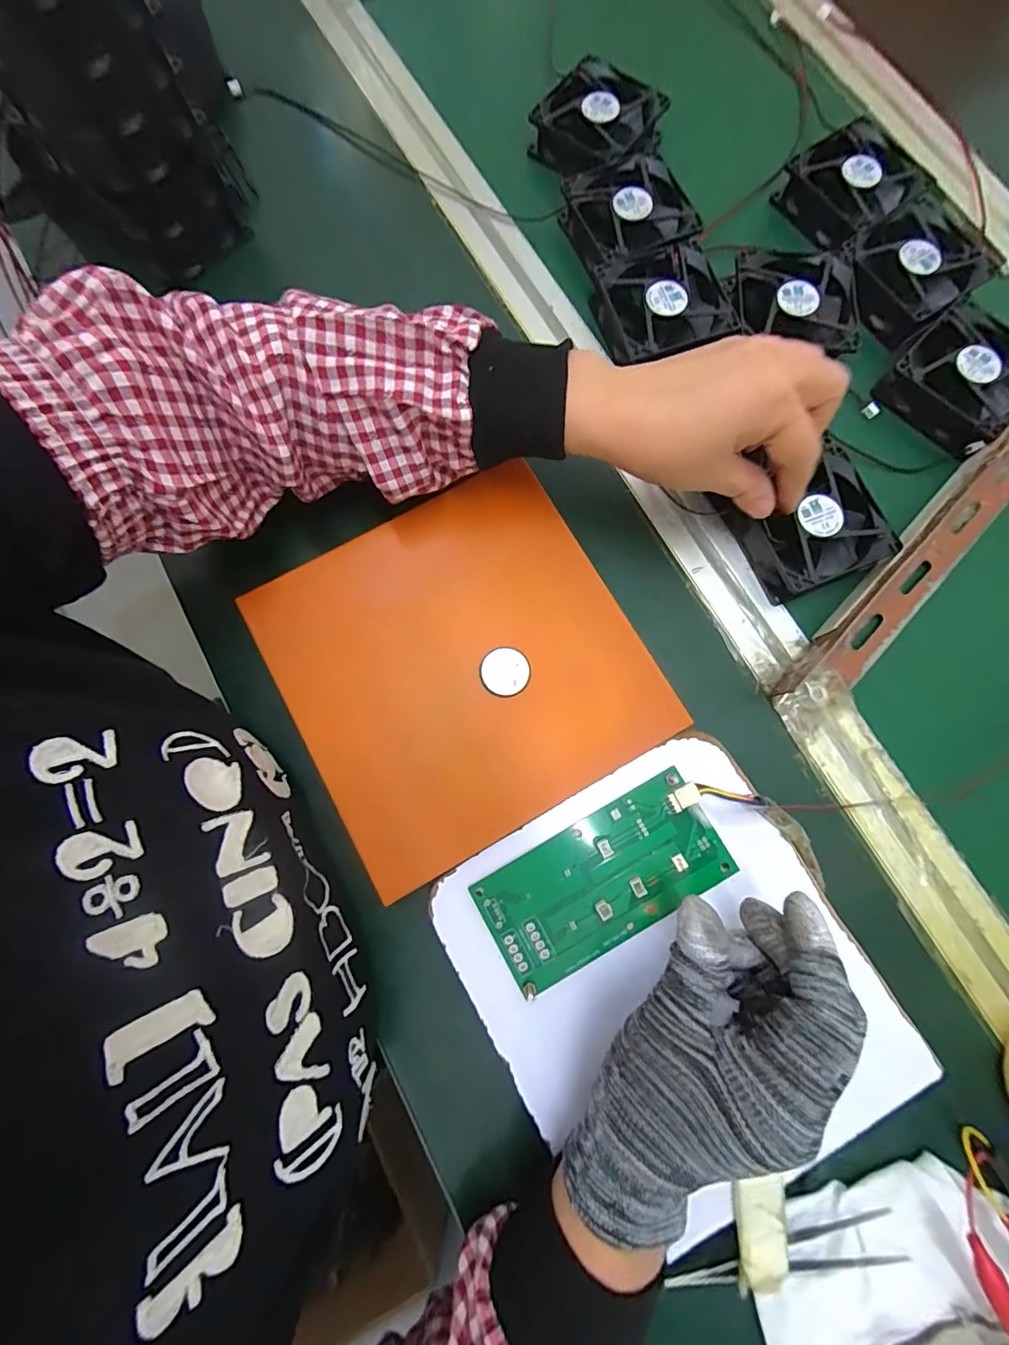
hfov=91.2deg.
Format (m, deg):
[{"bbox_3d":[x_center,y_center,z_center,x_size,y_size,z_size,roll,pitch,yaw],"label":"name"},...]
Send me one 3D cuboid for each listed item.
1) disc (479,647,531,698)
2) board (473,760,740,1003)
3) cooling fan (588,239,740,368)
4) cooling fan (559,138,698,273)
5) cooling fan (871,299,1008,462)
[{"bbox_3d":[0.000,-0.001,0.290,0.029,0.004,0.028,0,76,0],"label":"disc"},{"bbox_3d":[0.054,0.114,0.270,0.133,0.007,0.065,-29,80,-5],"label":"board"},{"bbox_3d":[0.112,-0.260,0.359,0.078,0.032,0.075,-18,77,-4],"label":"cooling fan"},{"bbox_3d":[0.090,-0.336,0.372,0.082,0.032,0.086,-19,77,-4],"label":"cooling fan"},{"bbox_3d":[0.314,-0.200,0.338,0.083,0.023,0.080,-44,80,-9],"label":"cooling fan"}]

